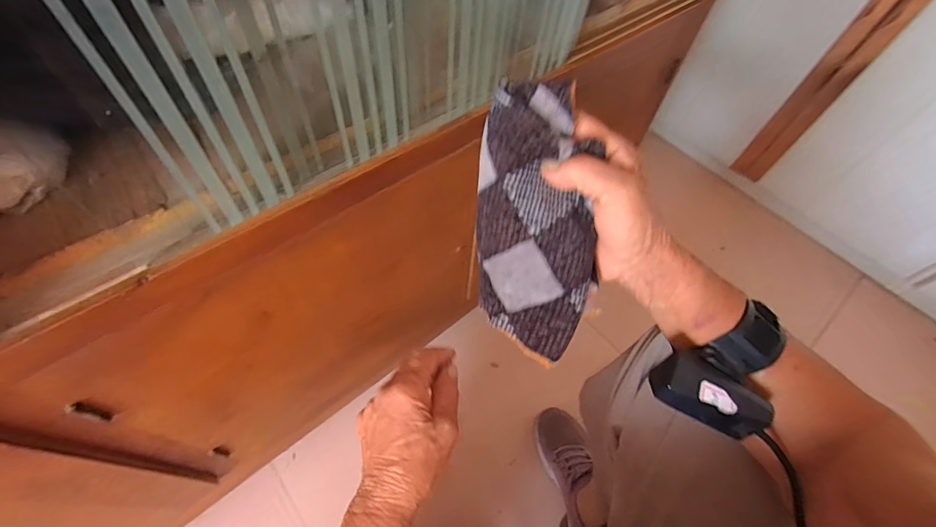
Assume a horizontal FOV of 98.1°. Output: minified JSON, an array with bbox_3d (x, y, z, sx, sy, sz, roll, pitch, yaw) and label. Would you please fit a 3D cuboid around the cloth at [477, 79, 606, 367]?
[{"bbox_3d":[0.046,-0.027,0.273,0.072,0.039,0.170,-6,101,-8],"label":"cloth"}]

